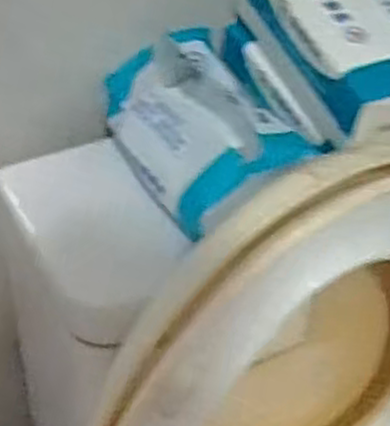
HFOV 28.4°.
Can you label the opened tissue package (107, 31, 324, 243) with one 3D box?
[{"bbox_3d":[0.005,-0.062,0.506,0.098,0.046,0.139,-22,56,-23],"label":"opened tissue package"}]

